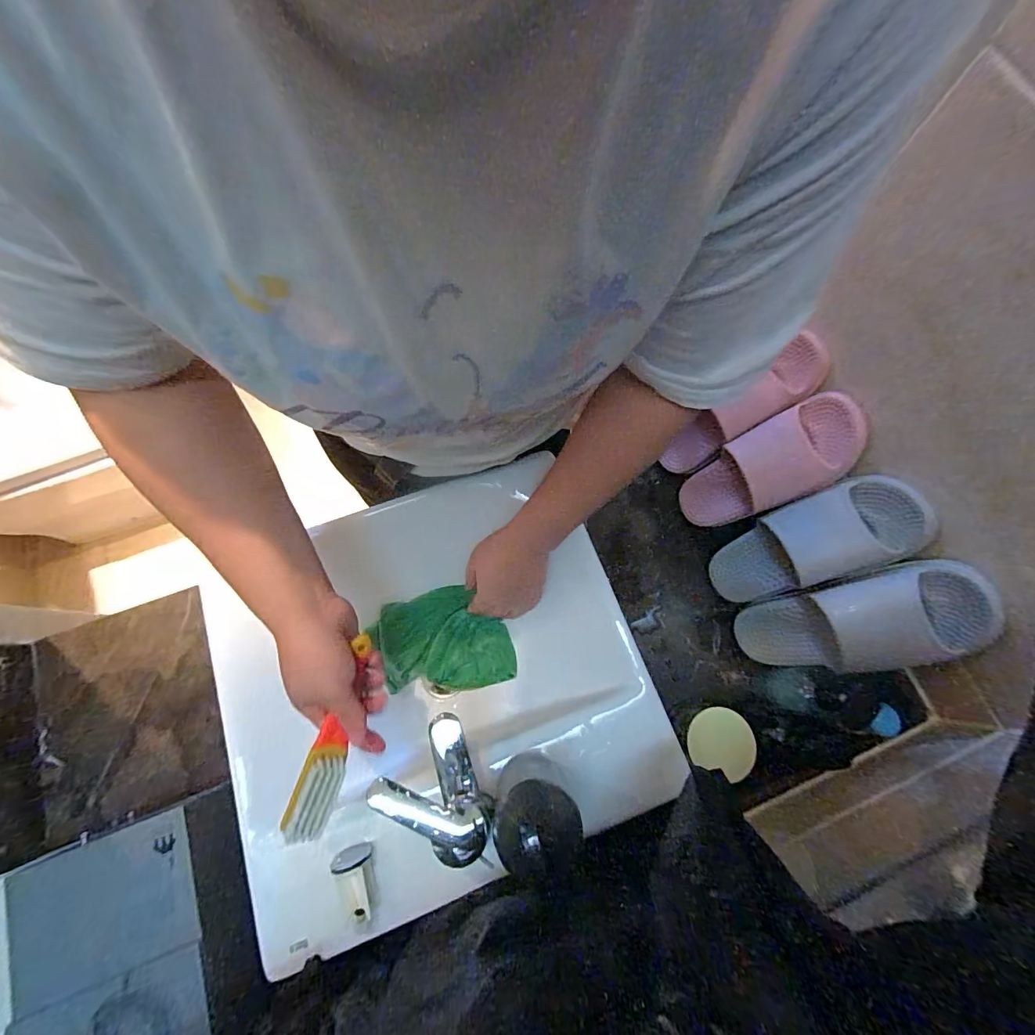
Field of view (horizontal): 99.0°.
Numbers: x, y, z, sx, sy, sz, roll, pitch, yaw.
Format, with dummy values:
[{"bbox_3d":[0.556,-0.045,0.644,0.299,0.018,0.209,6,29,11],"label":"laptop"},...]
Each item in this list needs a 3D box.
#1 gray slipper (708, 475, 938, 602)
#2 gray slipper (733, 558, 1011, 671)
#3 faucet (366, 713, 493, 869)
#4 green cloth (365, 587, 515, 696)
[{"bbox_3d":[0.347,0.038,0.556,0.065,0.255,0.095,-11,71,-37],"label":"gray slipper"},{"bbox_3d":[0.394,0.136,0.533,0.068,0.272,0.113,-3,70,-35],"label":"gray slipper"},{"bbox_3d":[-0.064,0.259,0.407,0.113,0.098,0.076,41,76,10],"label":"faucet"},{"bbox_3d":[-0.101,0.169,0.601,0.174,0.035,0.134,-13,74,-6],"label":"green cloth"}]

